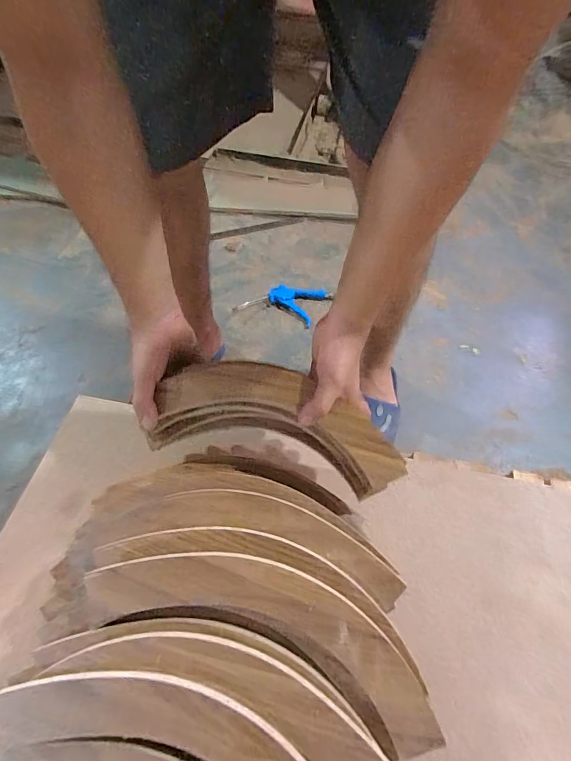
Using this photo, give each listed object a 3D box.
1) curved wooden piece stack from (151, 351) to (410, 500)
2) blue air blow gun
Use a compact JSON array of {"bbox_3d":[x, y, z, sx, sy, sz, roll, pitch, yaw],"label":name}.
[{"bbox_3d":[-0.012,0.060,0.549,0.318,0.118,0.092,13,55,13],"label":"curved wooden piece stack"},{"bbox_3d":[-0.003,-0.196,1.053,0.200,0.020,0.138,16,56,8],"label":"blue air blow gun"}]

